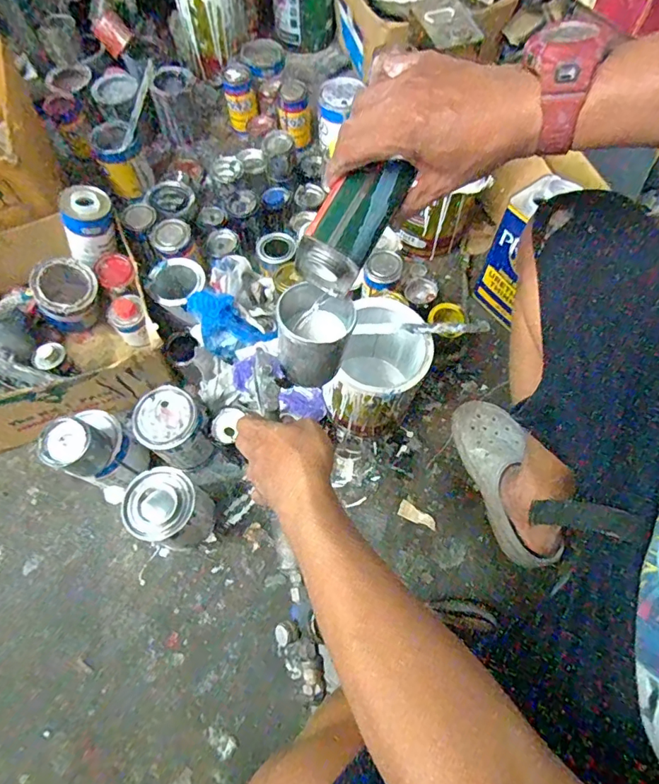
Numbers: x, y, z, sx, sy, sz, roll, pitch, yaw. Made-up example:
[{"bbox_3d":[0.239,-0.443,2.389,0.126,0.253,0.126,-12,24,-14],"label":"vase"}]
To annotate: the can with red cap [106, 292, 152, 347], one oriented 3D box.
[{"bbox_3d":[-0.385,-0.135,0.917,0.070,0.076,0.083,-20,68,-8],"label":"can with red cap"}]

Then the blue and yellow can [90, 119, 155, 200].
[{"bbox_3d":[-0.460,-0.516,1.063,0.100,0.125,0.126,-27,69,-11],"label":"blue and yellow can"}]

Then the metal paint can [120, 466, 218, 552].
[{"bbox_3d":[-0.246,0.187,0.740,0.097,0.146,0.101,0,66,0],"label":"metal paint can"}]

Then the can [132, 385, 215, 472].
[{"bbox_3d":[-0.259,0.066,0.792,0.095,0.132,0.097,0,66,0],"label":"can"}]

